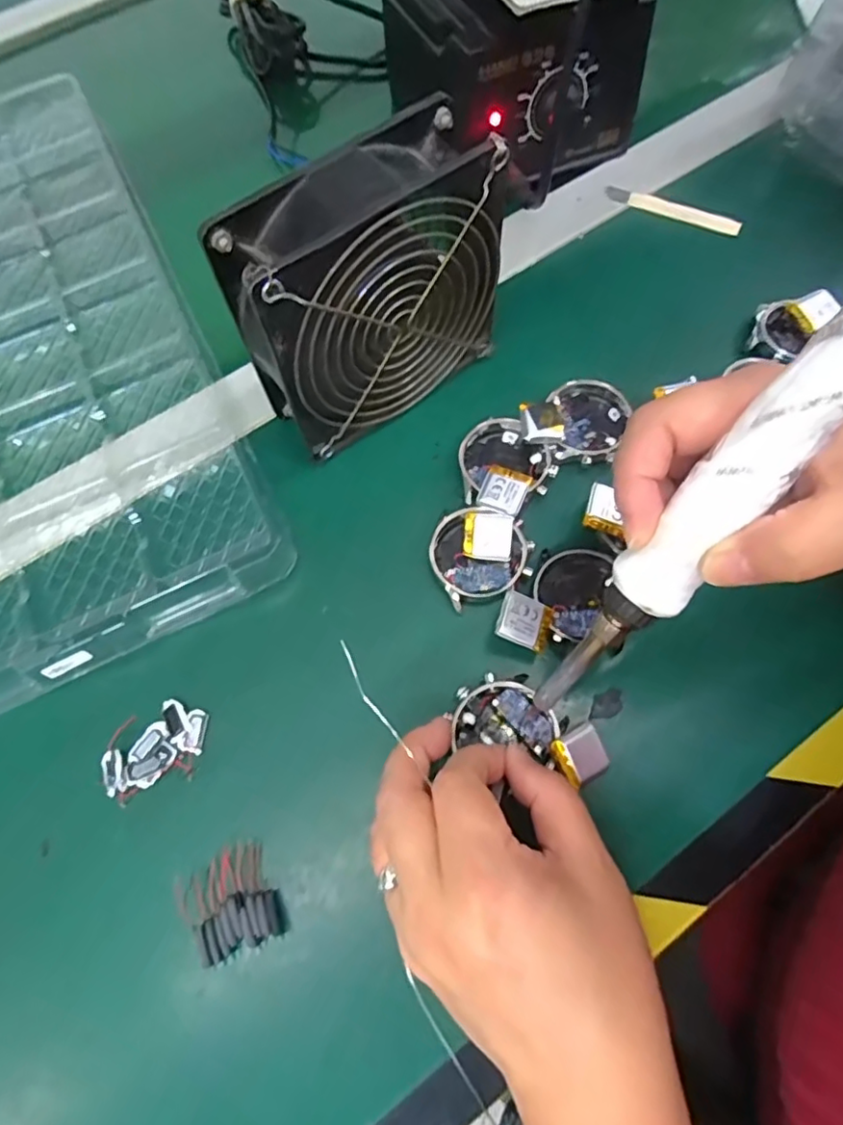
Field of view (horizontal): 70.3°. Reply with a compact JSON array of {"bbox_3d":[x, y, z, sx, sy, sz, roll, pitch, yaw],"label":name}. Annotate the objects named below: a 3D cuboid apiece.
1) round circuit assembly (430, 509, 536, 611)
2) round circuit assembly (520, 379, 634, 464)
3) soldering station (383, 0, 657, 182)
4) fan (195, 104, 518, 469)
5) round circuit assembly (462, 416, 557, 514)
[{"bbox_3d":[0.027,-0.005,0.286,0.046,0.013,0.043,-1,68,2],"label":"round circuit assembly"},{"bbox_3d":[0.081,-0.076,0.313,0.049,0.018,0.050,-1,68,2],"label":"round circuit assembly"},{"bbox_3d":[0.049,-0.325,0.367,0.114,0.098,0.156,-27,70,-8],"label":"soldering station"},{"bbox_3d":[-0.023,-0.118,0.282,0.125,0.126,0.048,-38,71,-11],"label":"fan"},{"bbox_3d":[0.040,-0.050,0.303,0.046,0.016,0.052,-39,72,-12],"label":"round circuit assembly"}]

